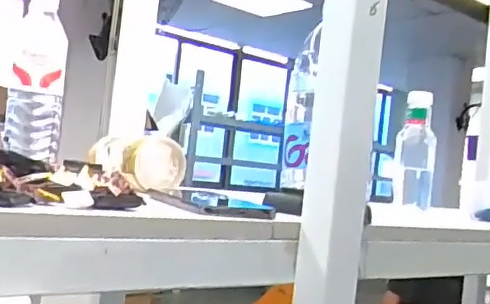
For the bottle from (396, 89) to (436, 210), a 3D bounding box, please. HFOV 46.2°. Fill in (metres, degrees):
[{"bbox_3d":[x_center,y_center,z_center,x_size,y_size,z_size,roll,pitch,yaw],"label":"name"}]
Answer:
[{"bbox_3d":[0.298,-0.005,1.002,0.065,0.191,0.056,6,-2,18],"label":"bottle"}]

